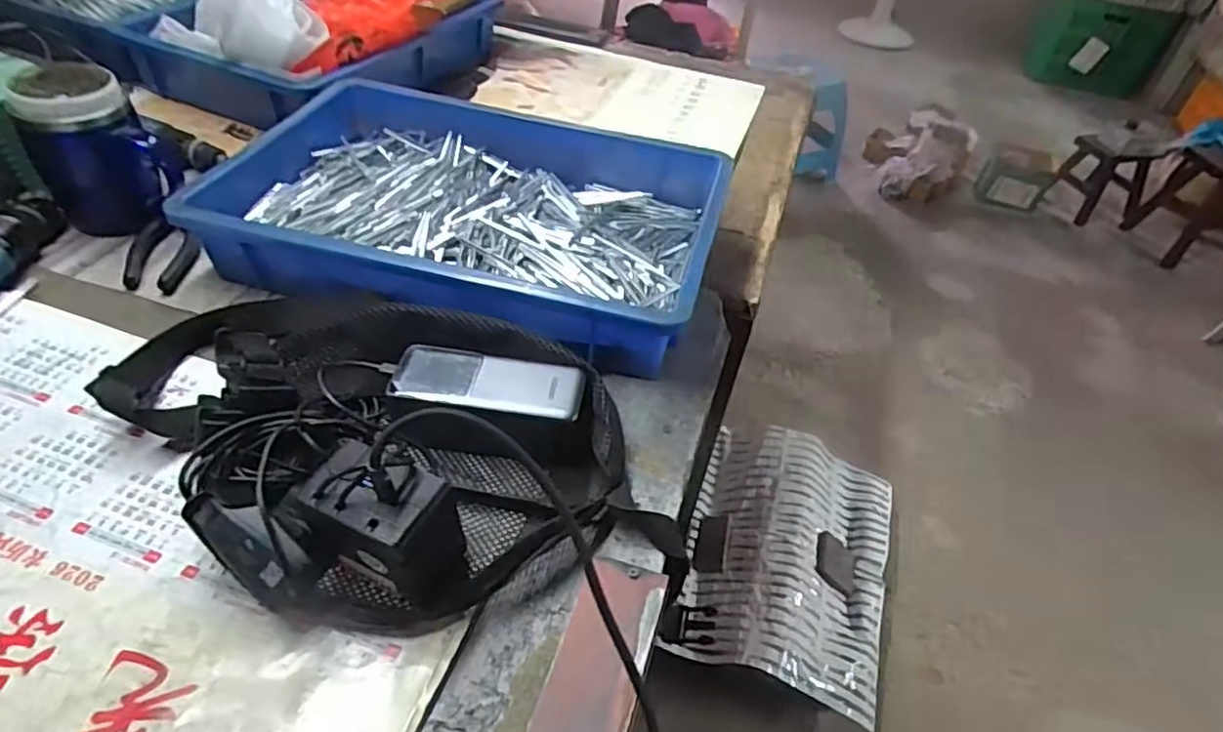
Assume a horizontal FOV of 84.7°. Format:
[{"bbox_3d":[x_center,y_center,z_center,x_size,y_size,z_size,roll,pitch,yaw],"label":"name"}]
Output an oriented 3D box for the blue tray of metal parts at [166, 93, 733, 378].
[{"bbox_3d":[-0.123,-0.152,0.649,0.443,0.071,0.307,15,44,8],"label":"blue tray of metal parts"}]

